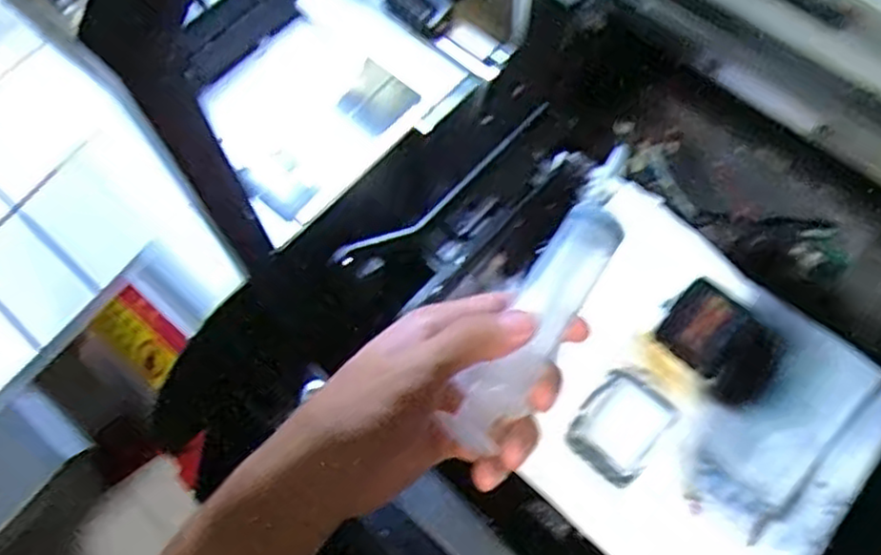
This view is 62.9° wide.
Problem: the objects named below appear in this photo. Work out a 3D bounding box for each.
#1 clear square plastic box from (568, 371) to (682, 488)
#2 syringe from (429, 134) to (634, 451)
[{"bbox_3d":[0.094,0.077,0.375,0.041,0.019,0.051,37,73,15],"label":"clear square plastic box"},{"bbox_3d":[0.057,0.004,0.346,0.029,0.027,0.169,28,69,12],"label":"syringe"}]

